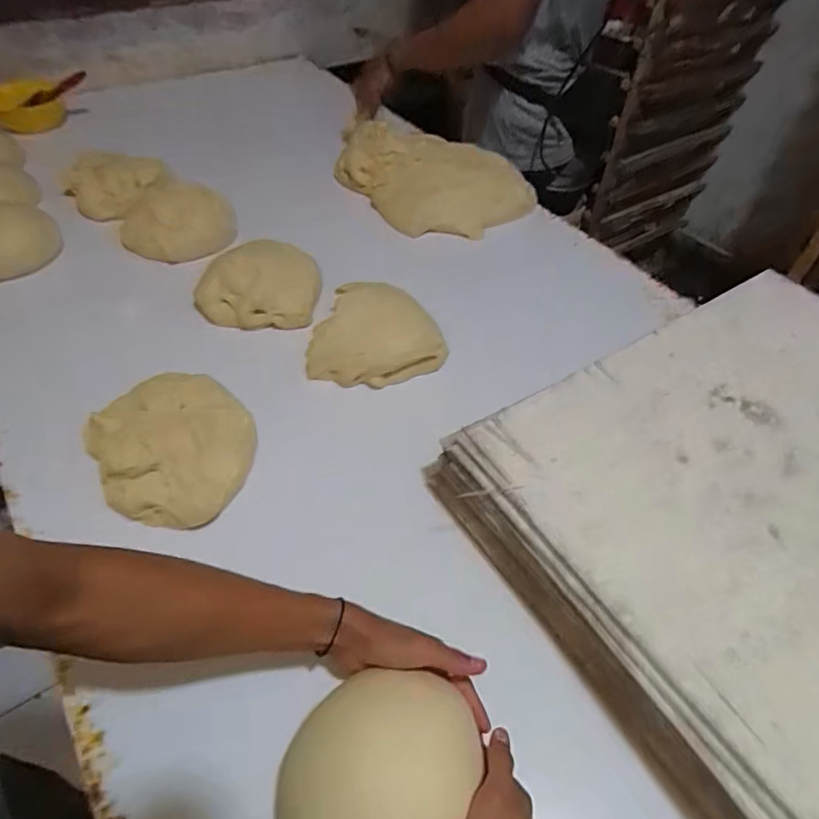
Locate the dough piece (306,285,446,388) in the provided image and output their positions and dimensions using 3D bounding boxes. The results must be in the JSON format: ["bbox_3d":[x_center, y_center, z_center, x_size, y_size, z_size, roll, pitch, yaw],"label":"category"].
[{"bbox_3d":[-0.044,-0.113,0.775,0.191,0.060,0.163,4,50,0],"label":"dough piece"}]

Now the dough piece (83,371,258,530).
[{"bbox_3d":[-0.268,0.041,0.623,0.177,0.052,0.193,2,60,-3],"label":"dough piece"}]

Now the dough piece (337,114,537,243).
[{"bbox_3d":[0.019,-0.452,1.084,0.427,0.094,0.242,31,55,21],"label":"dough piece"}]

